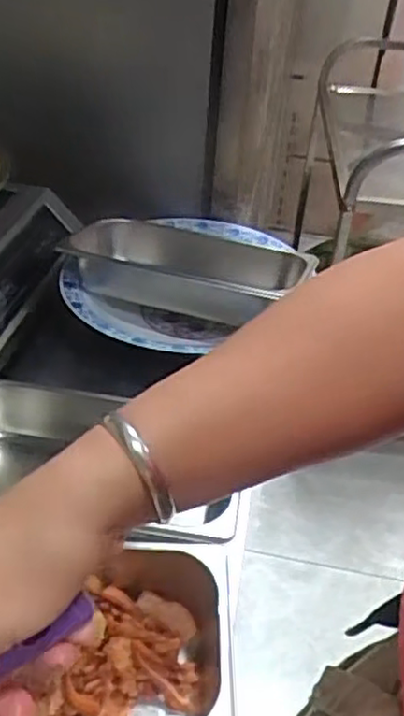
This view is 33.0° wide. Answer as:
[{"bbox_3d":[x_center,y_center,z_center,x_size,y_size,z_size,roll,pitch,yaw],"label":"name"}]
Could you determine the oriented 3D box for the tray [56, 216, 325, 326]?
[{"bbox_3d":[-0.023,-0.122,0.913,0.310,0.069,0.153,15,38,13],"label":"tray"}]

